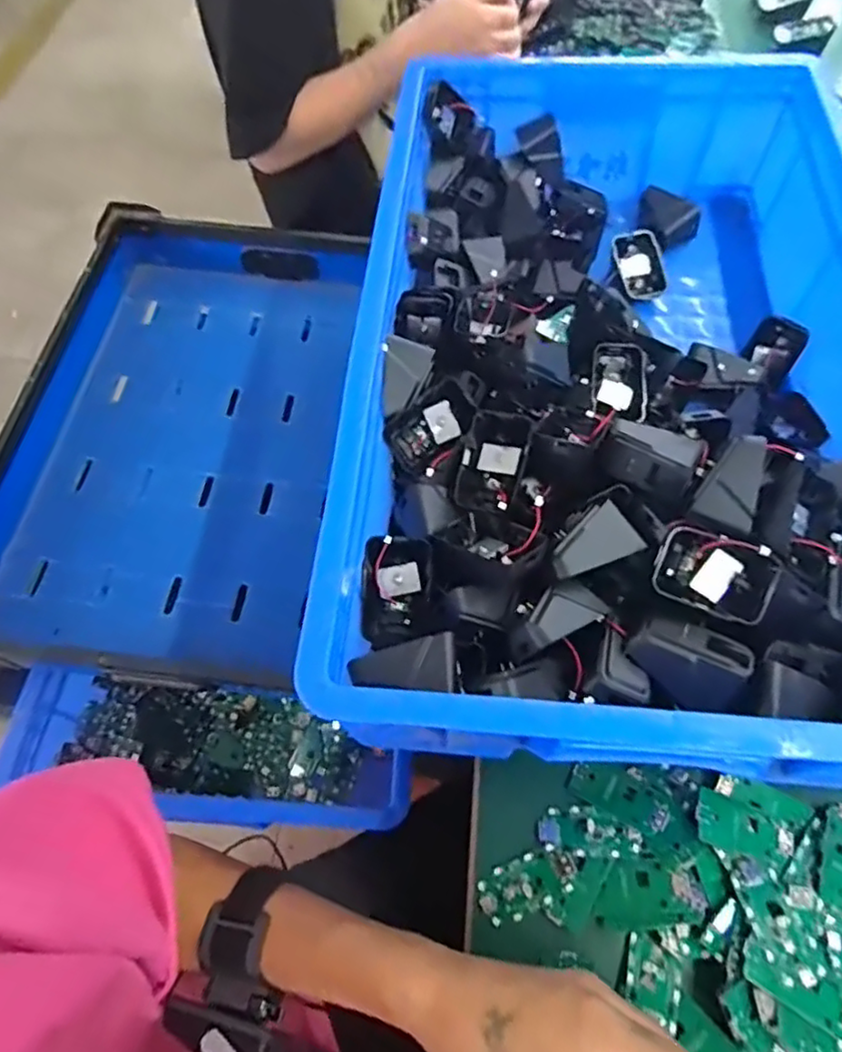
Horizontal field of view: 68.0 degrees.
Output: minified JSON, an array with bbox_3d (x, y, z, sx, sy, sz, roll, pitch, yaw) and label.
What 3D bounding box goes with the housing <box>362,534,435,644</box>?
[{"bbox_3d":[-0.019,0.039,0.423,0.045,0.033,0.061,5,88,-3],"label":"housing"}]

